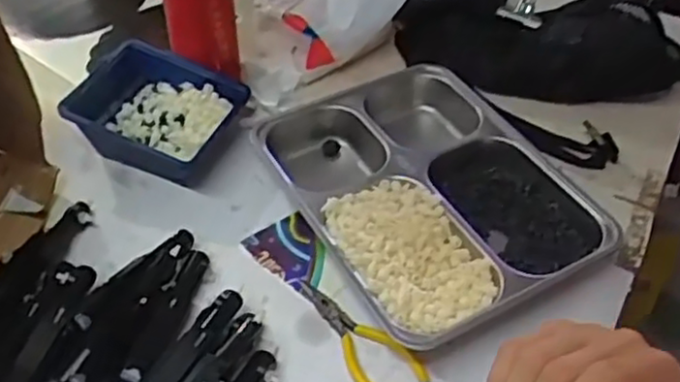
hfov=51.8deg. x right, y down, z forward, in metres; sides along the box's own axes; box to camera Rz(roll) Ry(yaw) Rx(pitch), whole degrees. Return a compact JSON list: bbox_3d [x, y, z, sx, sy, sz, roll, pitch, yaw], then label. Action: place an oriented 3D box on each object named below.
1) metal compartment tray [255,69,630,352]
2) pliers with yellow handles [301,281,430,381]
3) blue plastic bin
[{"bbox_3d":[0.067,-0.002,0.626,0.219,0.049,0.291,-23,51,-21],"label":"metal compartment tray"},{"bbox_3d":[0.009,0.116,0.540,0.048,0.021,0.123,-35,56,-28],"label":"pliers with yellow handles"},{"bbox_3d":[-0.174,-0.072,0.672,0.139,0.062,0.115,16,49,14],"label":"blue plastic bin"}]

